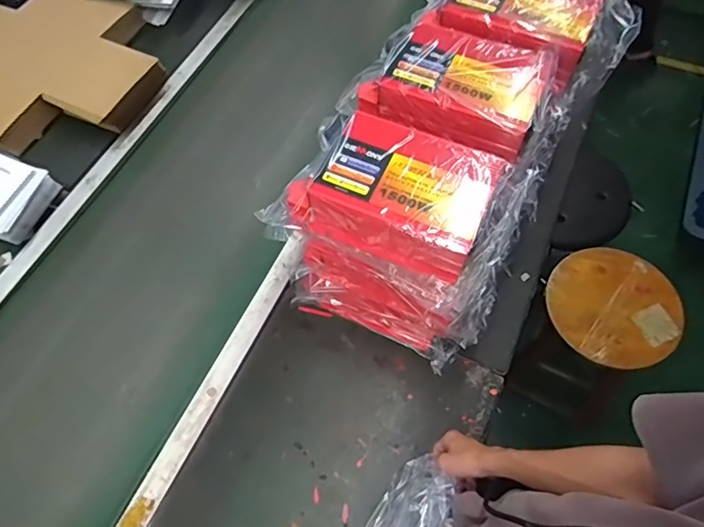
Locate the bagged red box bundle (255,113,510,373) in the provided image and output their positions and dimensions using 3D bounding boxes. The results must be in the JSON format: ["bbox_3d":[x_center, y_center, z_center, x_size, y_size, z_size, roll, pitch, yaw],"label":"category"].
[{"bbox_3d":[0.065,-0.018,0.745,0.287,0.331,0.171,22,66,13],"label":"bagged red box bundle"}]

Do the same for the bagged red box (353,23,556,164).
[{"bbox_3d":[0.148,-0.257,0.711,0.238,0.067,0.161,24,66,14],"label":"bagged red box"}]

